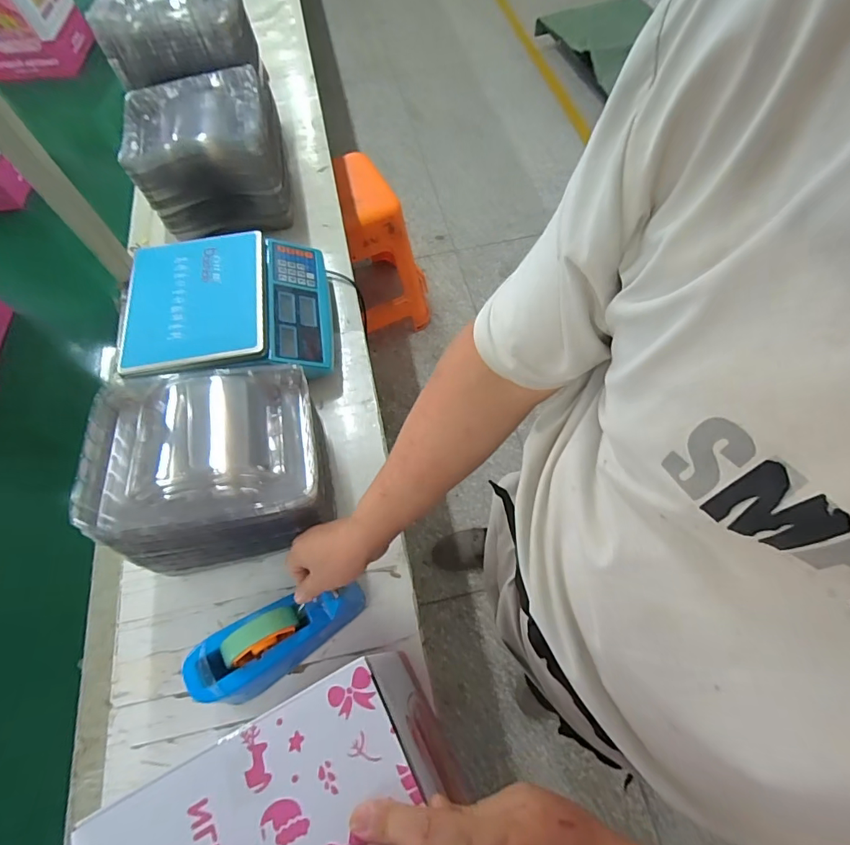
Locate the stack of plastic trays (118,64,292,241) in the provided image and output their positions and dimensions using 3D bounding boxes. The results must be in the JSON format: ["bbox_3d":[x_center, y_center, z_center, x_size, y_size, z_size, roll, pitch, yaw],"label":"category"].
[{"bbox_3d":[-0.404,-0.504,0.878,0.251,0.202,0.202,-11,63,-3],"label":"stack of plastic trays"}]

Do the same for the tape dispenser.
[{"bbox_3d":[-0.174,0.256,0.551,0.198,0.104,0.069,-33,67,-13],"label":"tape dispenser"}]

